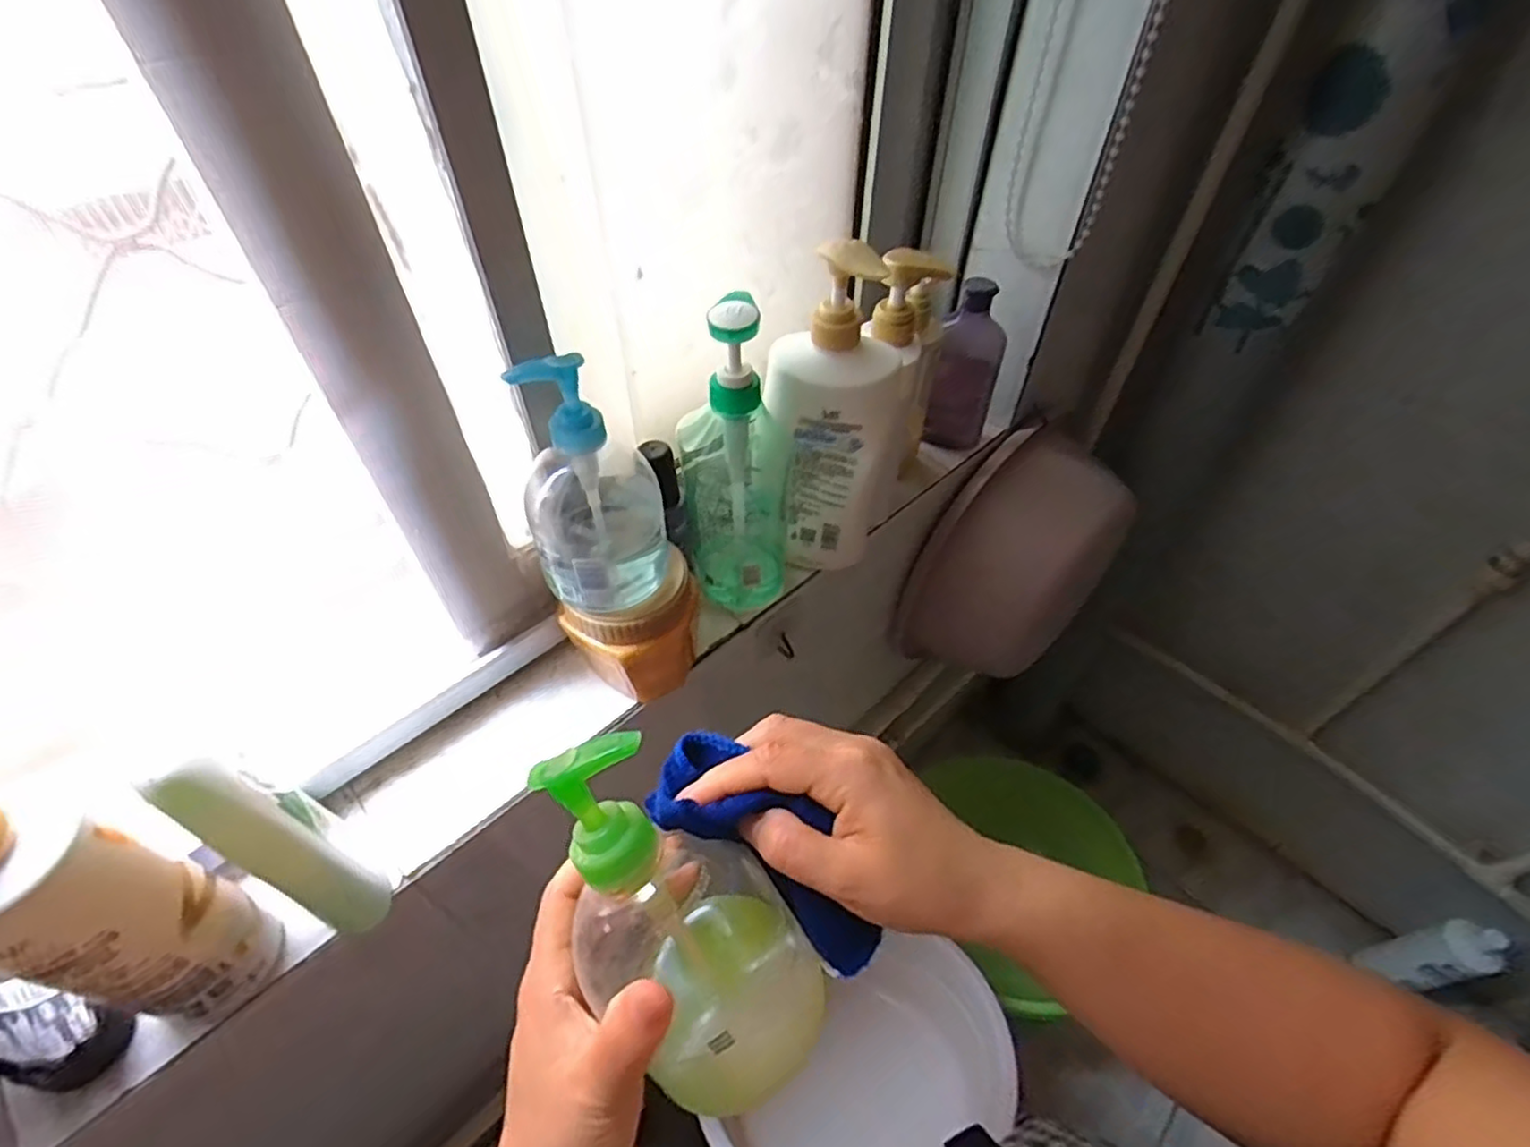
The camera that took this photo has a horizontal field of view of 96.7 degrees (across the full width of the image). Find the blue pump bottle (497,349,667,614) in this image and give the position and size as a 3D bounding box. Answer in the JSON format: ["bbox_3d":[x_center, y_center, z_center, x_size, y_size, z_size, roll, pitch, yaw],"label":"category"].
[{"bbox_3d":[-0.106,-0.056,0.427,0.081,0.174,0.084,-9,49,-9],"label":"blue pump bottle"}]

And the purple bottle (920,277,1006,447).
[{"bbox_3d":[0.206,-0.209,0.702,0.067,0.167,0.035,14,49,11],"label":"purple bottle"}]

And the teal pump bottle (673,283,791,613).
[{"bbox_3d":[-0.023,-0.078,0.524,0.083,0.261,0.075,-1,48,-2],"label":"teal pump bottle"}]

